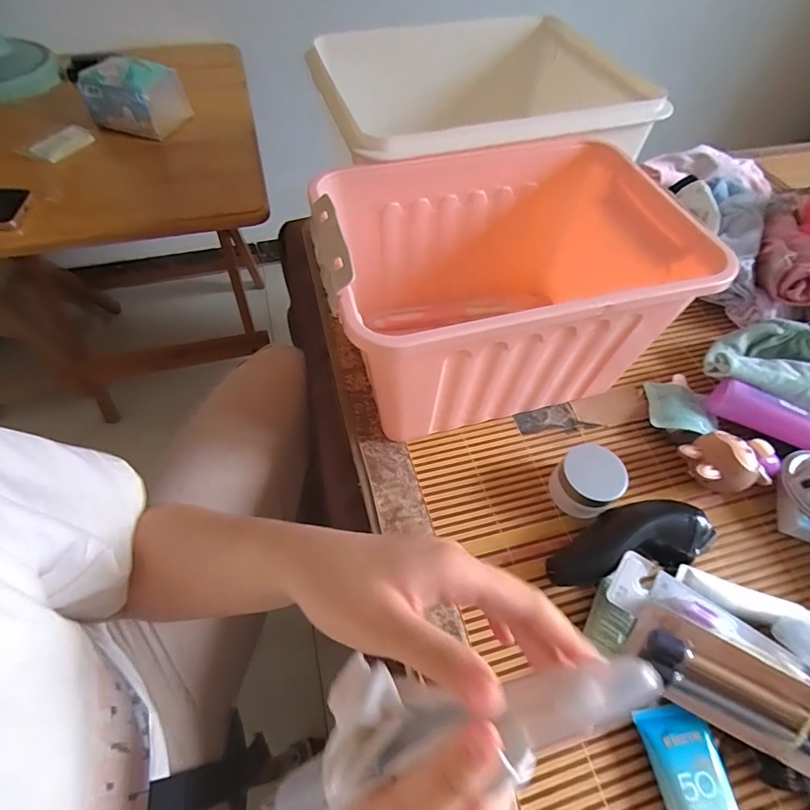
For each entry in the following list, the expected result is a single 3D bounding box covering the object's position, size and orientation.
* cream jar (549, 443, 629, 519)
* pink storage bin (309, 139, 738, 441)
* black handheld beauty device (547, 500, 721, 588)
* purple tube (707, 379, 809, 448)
[{"bbox_3d":[0.163,0.070,0.394,0.048,0.052,0.052,1,57,-1],"label":"cream jar"},{"bbox_3d":[0.095,-0.105,0.427,0.321,0.186,0.221,-11,58,-9],"label":"pink storage bin"},{"bbox_3d":[0.182,0.116,0.364,0.132,0.049,0.052,-6,58,-5],"label":"black handheld beauty device"},{"bbox_3d":[0.403,0.031,0.415,0.206,0.031,0.030,27,61,15],"label":"purple tube"}]

